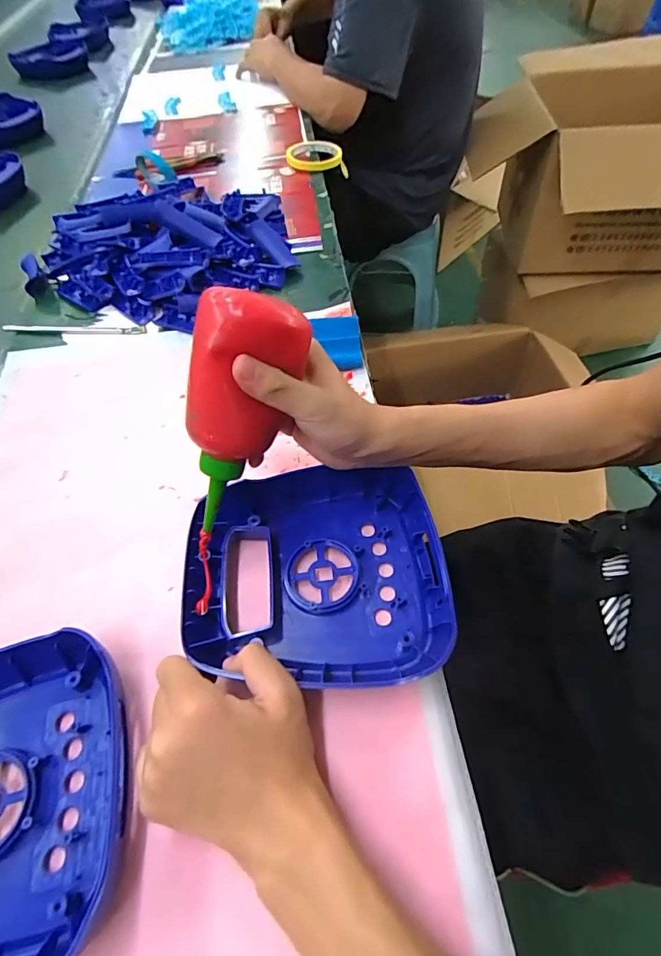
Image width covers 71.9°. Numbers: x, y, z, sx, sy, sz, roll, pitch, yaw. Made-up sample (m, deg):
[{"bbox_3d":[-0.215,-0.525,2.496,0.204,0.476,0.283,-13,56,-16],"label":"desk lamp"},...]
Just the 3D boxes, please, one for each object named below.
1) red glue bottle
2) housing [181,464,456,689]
[{"bbox_3d":[-0.062,-0.034,0.284,0.050,0.151,0.049,28,27,21],"label":"red glue bottle"},{"bbox_3d":[-0.011,0.066,0.333,0.180,0.041,0.165,-8,56,-1],"label":"housing"}]

